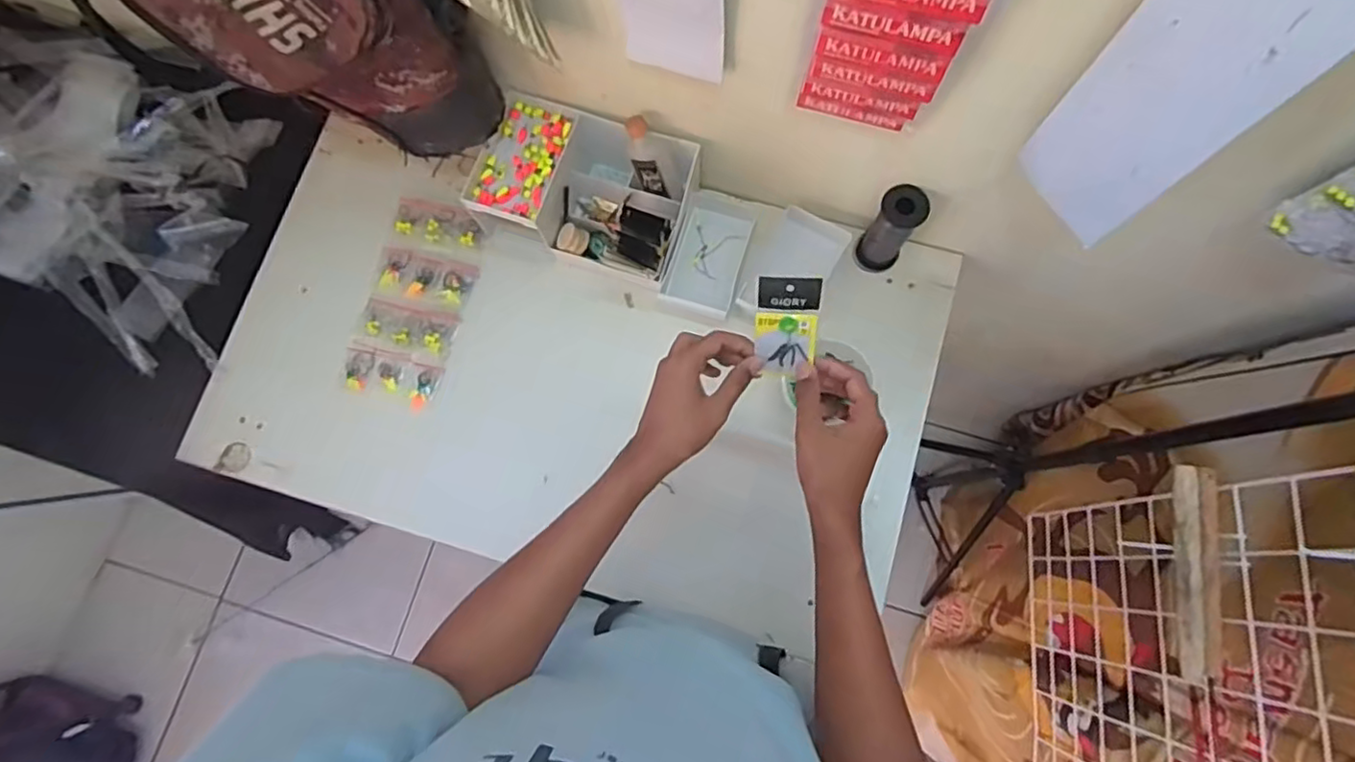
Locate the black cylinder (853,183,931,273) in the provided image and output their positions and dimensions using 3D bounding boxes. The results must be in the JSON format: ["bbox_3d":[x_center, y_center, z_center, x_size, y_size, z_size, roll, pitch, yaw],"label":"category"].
[{"bbox_3d":[0.235,-0.166,0.727,0.048,0.121,0.046,0,78,1],"label":"black cylinder"}]

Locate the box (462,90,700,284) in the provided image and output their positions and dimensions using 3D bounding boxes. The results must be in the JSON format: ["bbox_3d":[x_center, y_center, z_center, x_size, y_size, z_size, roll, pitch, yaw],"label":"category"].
[{"bbox_3d":[-0.103,-0.217,0.752,0.224,0.106,0.141,21,79,6],"label":"box"}]

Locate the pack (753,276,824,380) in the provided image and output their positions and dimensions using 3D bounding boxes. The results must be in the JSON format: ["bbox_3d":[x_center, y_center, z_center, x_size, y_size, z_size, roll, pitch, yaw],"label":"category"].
[{"bbox_3d":[0.089,-0.043,0.537,0.049,0.005,0.089,5,122,7],"label":"pack"}]

